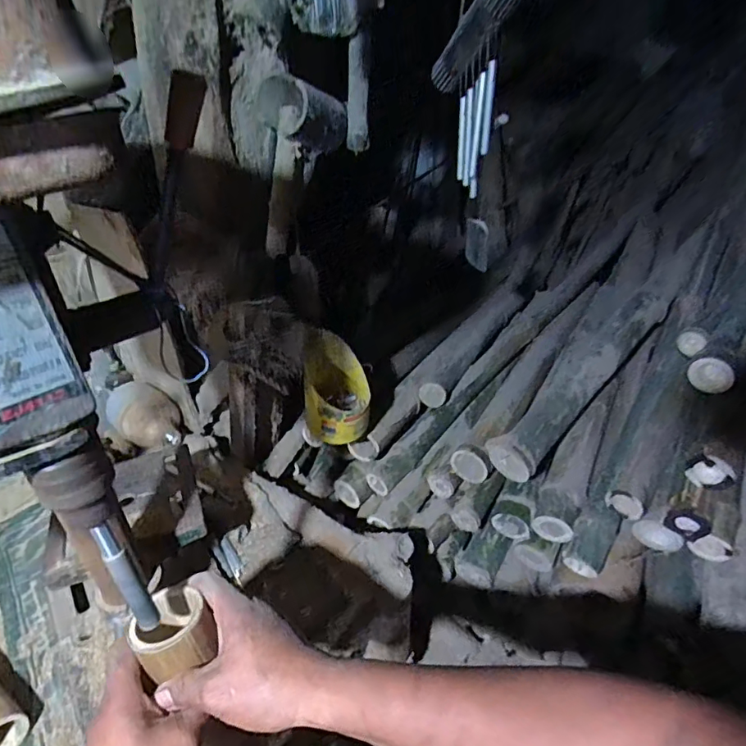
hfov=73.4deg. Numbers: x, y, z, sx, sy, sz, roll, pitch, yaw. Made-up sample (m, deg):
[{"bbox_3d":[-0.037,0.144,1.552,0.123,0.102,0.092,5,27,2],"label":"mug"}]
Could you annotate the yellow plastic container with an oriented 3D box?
[{"bbox_3d":[-0.052,0.021,0.716,0.091,0.130,0.099,-5,34,-3],"label":"yellow plastic container"}]

